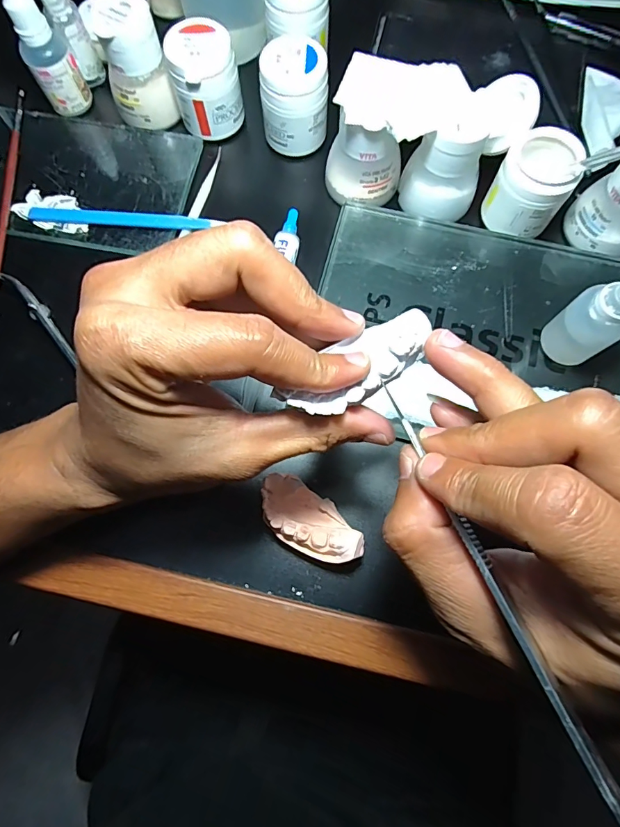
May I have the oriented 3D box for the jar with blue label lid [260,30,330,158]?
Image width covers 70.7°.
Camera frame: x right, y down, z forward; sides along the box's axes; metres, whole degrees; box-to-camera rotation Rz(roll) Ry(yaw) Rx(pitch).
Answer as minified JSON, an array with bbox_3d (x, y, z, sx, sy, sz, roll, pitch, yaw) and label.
[{"bbox_3d":[-0.009,-0.210,0.290,0.041,0.048,0.043,0,76,0],"label":"jar with blue label lid"}]

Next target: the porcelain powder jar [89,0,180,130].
[{"bbox_3d":[-0.117,-0.234,0.292,0.039,0.058,0.039,-13,77,-3],"label":"porcelain powder jar"}]

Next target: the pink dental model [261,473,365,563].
[{"bbox_3d":[-0.001,0.059,0.236,0.059,0.024,0.030,33,78,7],"label":"pink dental model"}]

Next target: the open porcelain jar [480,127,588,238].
[{"bbox_3d":[0.138,-0.143,0.270,0.043,0.044,0.042,0,76,0],"label":"open porcelain jar"}]

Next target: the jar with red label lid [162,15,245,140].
[{"bbox_3d":[-0.071,-0.224,0.296,0.044,0.051,0.042,0,76,0],"label":"jar with red label lid"}]

